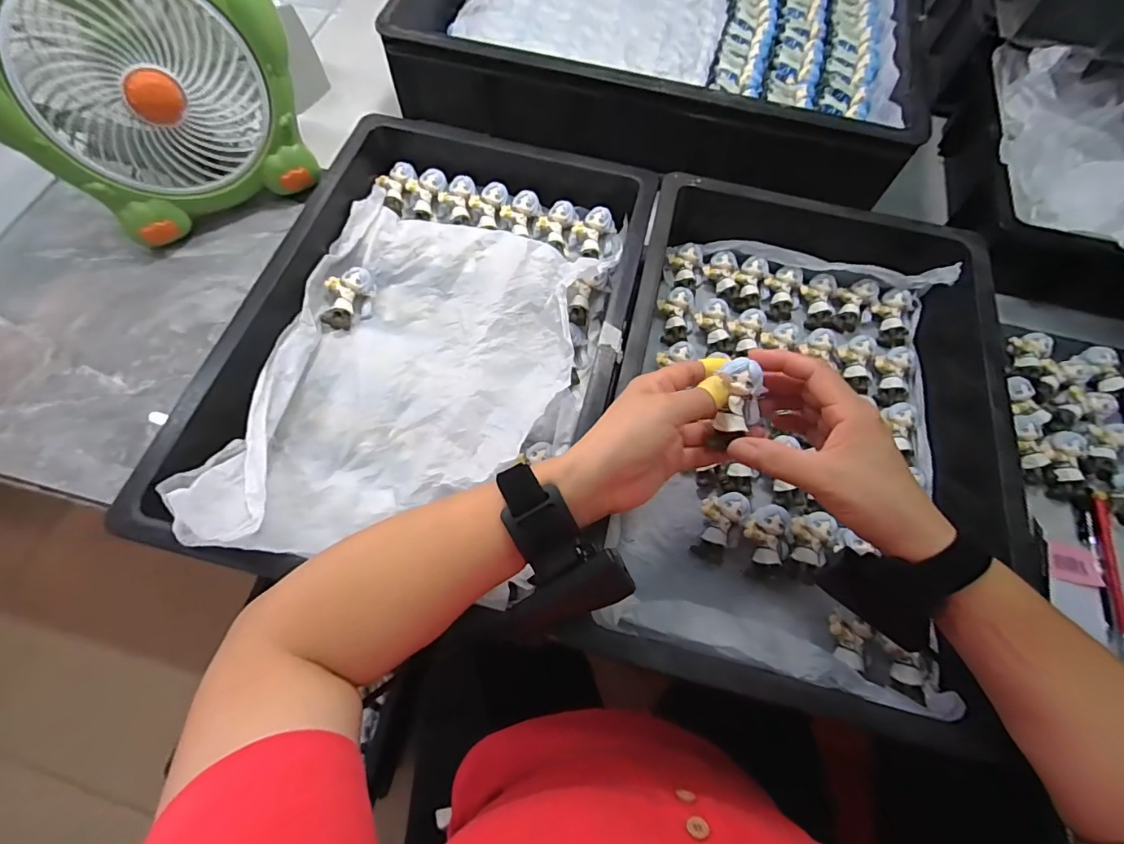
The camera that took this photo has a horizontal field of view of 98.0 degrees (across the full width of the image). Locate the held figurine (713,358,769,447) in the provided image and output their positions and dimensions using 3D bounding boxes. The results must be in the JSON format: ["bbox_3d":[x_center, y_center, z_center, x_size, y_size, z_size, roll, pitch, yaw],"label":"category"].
[{"bbox_3d":[0.121,-0.013,0.330,0.027,0.027,0.055,7,94,13],"label":"held figurine"}]

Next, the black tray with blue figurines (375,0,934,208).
[{"bbox_3d":[0.126,-0.499,0.622,0.574,0.098,0.387,14,66,4],"label":"black tray with blue figurines"}]

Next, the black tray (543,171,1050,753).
[{"bbox_3d":[0.198,-0.011,0.436,0.308,0.094,0.462,15,66,4],"label":"black tray"}]

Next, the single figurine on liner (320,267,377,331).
[{"bbox_3d":[-0.205,-0.118,0.468,0.037,0.027,0.059,10,66,2],"label":"single figurine on liner"}]

